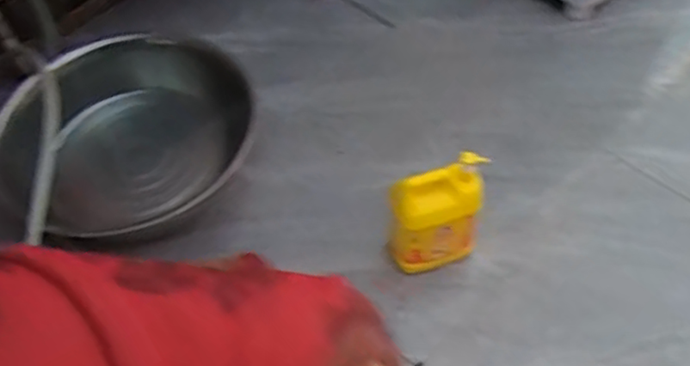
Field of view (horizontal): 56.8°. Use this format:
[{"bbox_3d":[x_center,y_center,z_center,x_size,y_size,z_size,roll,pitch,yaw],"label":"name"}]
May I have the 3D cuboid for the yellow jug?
[{"bbox_3d":[0.202,0.084,1.410,0.198,0.305,0.103,-18,55,-10],"label":"yellow jug"}]

